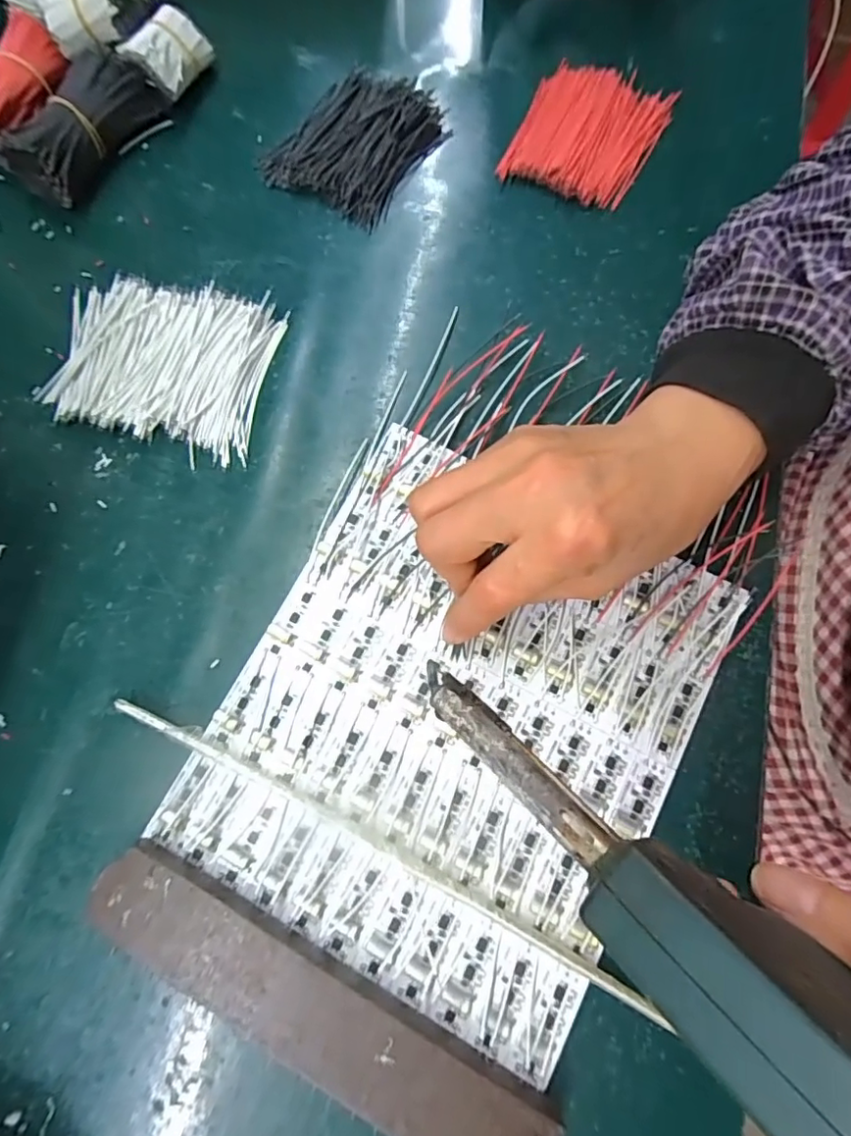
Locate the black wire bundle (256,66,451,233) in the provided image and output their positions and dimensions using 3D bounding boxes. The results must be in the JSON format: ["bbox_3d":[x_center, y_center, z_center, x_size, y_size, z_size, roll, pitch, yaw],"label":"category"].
[{"bbox_3d":[-0.043,-0.264,0.346,0.084,0.017,0.097,32,78,9],"label":"black wire bundle"}]

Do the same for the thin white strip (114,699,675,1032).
[{"bbox_3d":[-0.021,0.121,0.244,0.261,0.009,0.009,26,77,8],"label":"thin white strip"}]

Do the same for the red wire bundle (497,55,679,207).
[{"bbox_3d":[0.100,-0.266,0.345,0.082,0.016,0.090,23,76,7],"label":"red wire bundle"}]

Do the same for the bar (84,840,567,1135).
[{"bbox_3d":[-0.044,0.175,0.224,0.197,0.018,0.036,28,77,8],"label":"bar"}]

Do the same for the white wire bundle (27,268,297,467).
[{"bbox_3d":[-0.148,-0.115,0.312,0.120,0.010,0.095,11,75,4],"label":"white wire bundle"}]

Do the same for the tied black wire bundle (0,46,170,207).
[{"bbox_3d":[-0.206,-0.266,0.338,0.032,0.038,0.098,33,78,9],"label":"tied black wire bundle"}]

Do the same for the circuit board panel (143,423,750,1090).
[{"bbox_3d":[0.014,0.066,0.261,0.194,0.008,0.221,27,77,8],"label":"circuit board panel"}]

